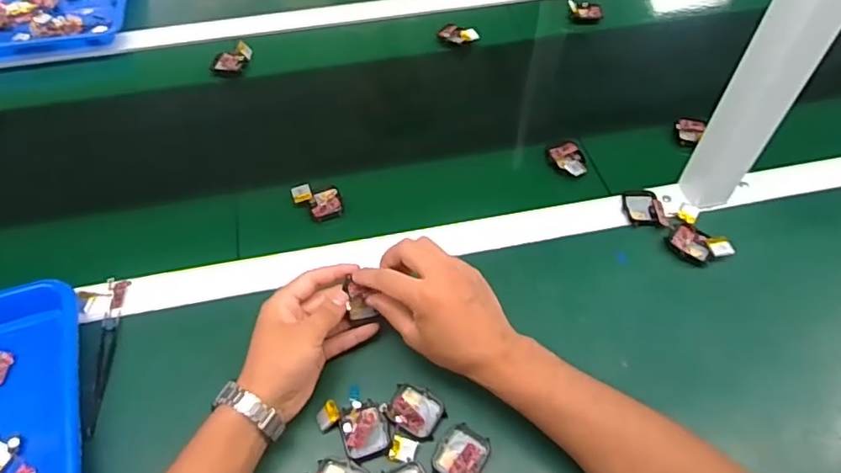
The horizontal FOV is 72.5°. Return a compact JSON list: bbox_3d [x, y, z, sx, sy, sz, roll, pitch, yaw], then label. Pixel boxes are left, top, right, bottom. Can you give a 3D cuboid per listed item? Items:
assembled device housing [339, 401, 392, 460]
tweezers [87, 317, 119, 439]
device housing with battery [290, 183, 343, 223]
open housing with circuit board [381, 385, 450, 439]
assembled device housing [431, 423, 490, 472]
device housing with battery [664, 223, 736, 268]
[{"bbox_3d":[-0.047,0.160,0.480,0.037,0.011,0.044,-17,55,-12],"label":"assembled device housing"},{"bbox_3d":[-0.288,0.124,0.520,0.013,0.008,0.112,-8,54,-6],"label":"tweezers"},{"bbox_3d":[-0.112,-0.038,0.630,0.049,0.018,0.048,-16,55,-11],"label":"device housing with battery"},{"bbox_3d":[-0.004,0.146,0.486,0.047,0.016,0.038,27,58,19],"label":"open housing with circuit board"},{"bbox_3d":[0.033,0.177,0.467,0.038,0.010,0.046,24,57,17],"label":"assembled device housing"},{"bbox_3d":[0.284,0.008,0.583,0.057,0.016,0.045,36,61,24],"label":"device housing with battery"}]

